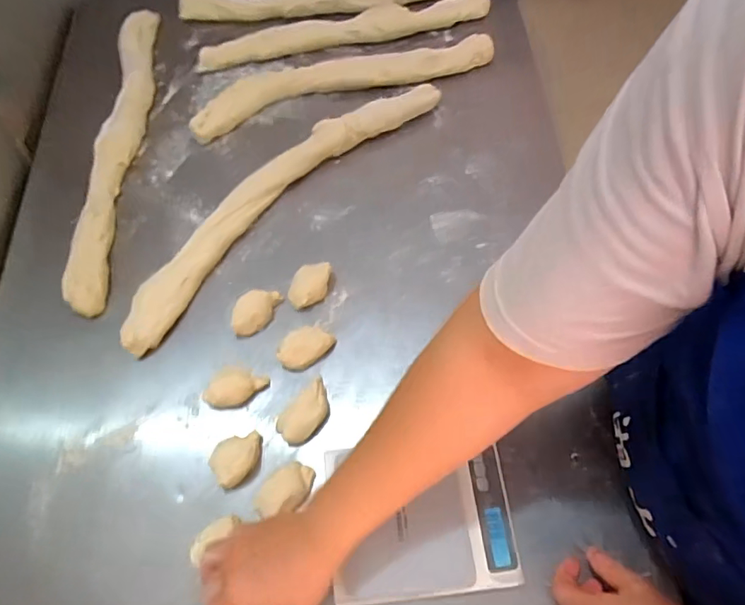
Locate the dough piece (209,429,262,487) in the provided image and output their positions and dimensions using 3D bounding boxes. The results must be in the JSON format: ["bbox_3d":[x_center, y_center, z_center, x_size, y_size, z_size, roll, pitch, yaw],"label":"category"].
[{"bbox_3d":[-0.147,0.171,0.551,0.054,0.036,0.053,-17,65,-5],"label":"dough piece"}]

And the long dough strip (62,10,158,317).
[{"bbox_3d":[-0.380,-0.245,0.755,0.057,0.034,0.563,-4,64,1],"label":"long dough strip"}]

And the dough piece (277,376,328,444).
[{"bbox_3d":[-0.073,0.128,0.571,0.070,0.030,0.042,-42,69,-15],"label":"dough piece"}]

